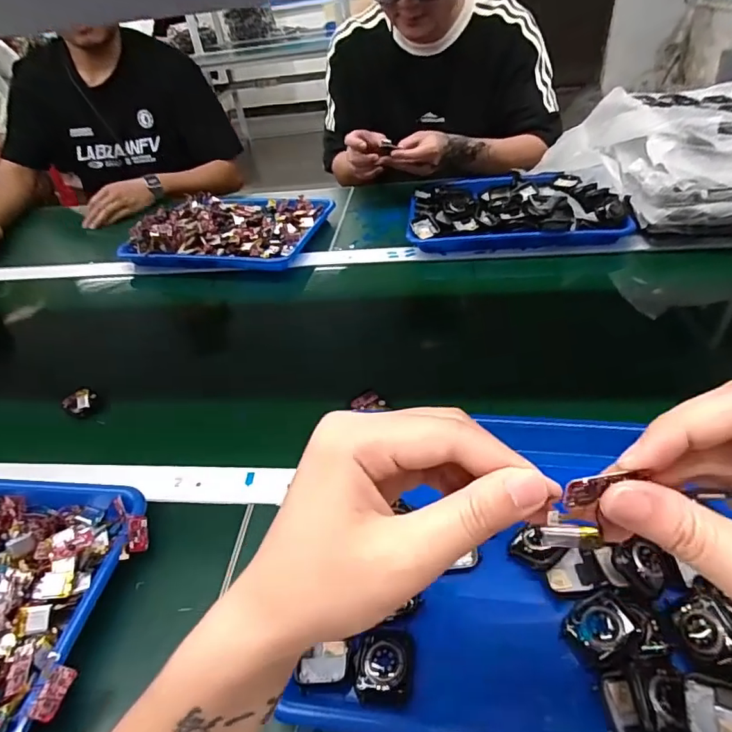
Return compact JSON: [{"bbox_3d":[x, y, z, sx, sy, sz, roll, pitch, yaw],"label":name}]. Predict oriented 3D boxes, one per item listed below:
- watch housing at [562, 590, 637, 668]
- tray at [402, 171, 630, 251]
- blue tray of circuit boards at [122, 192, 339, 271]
[{"bbox_3d":[0.148,0.167,0.312,0.039,0.013,0.035,-15,41,-9],"label":"watch housing"},{"bbox_3d":[0.230,-0.260,0.794,0.317,0.053,0.210,-2,40,7],"label":"tray"},{"bbox_3d":[-0.239,-0.248,0.867,0.324,0.046,0.238,7,42,17],"label":"blue tray of circuit boards"}]

